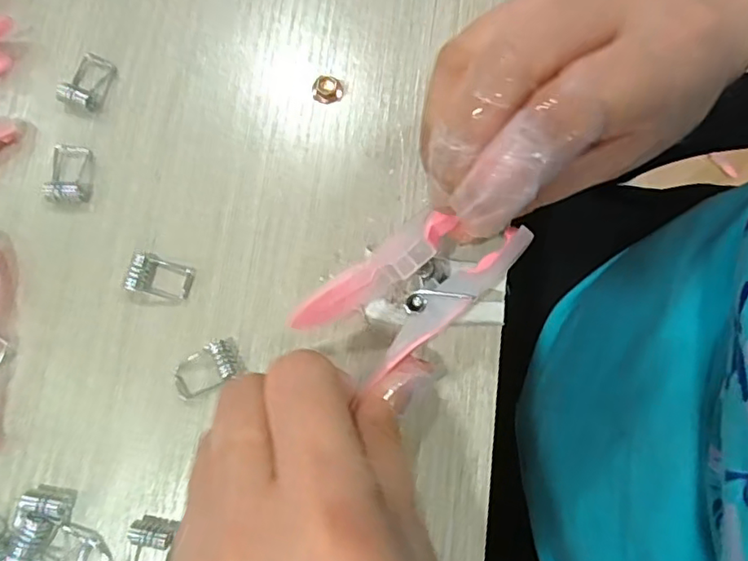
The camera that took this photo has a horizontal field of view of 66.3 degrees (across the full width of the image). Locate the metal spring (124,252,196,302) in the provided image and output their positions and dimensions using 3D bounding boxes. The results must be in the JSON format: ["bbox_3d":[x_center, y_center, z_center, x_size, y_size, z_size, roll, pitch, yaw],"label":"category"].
[{"bbox_3d":[-0.079,-0.002,0.211,0.022,0.007,0.015,12,79,4],"label":"metal spring"}]

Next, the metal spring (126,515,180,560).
[{"bbox_3d":[-0.075,0.092,0.191,0.015,0.006,0.025,11,79,4],"label":"metal spring"}]

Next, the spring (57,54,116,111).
[{"bbox_3d":[-0.115,-0.080,0.228,0.015,0.007,0.024,22,80,6],"label":"spring"}]

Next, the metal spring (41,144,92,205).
[{"bbox_3d":[-0.119,-0.042,0.222,0.015,0.005,0.025,-2,78,1],"label":"metal spring"}]

